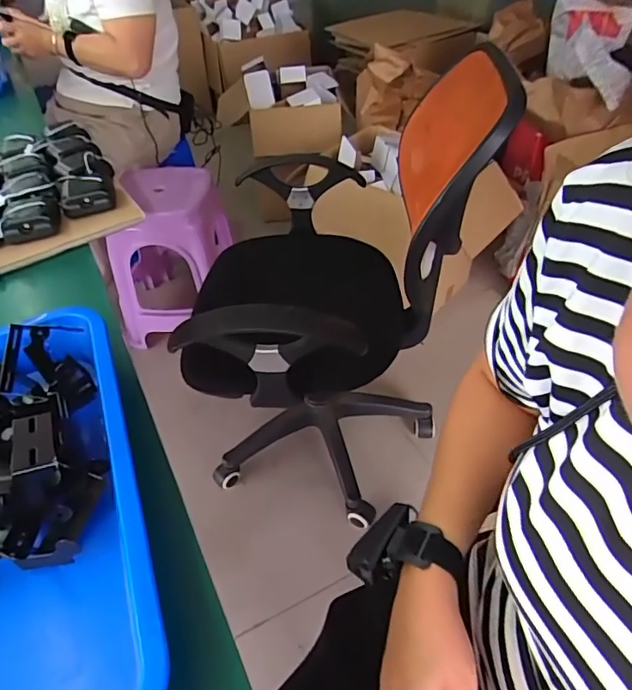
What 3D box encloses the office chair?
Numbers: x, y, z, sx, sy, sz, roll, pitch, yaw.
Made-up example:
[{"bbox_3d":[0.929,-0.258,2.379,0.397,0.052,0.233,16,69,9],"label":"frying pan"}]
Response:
[{"bbox_3d":[0.022,-0.103,1.055,0.543,0.807,0.589,-4,44,0],"label":"office chair"}]

